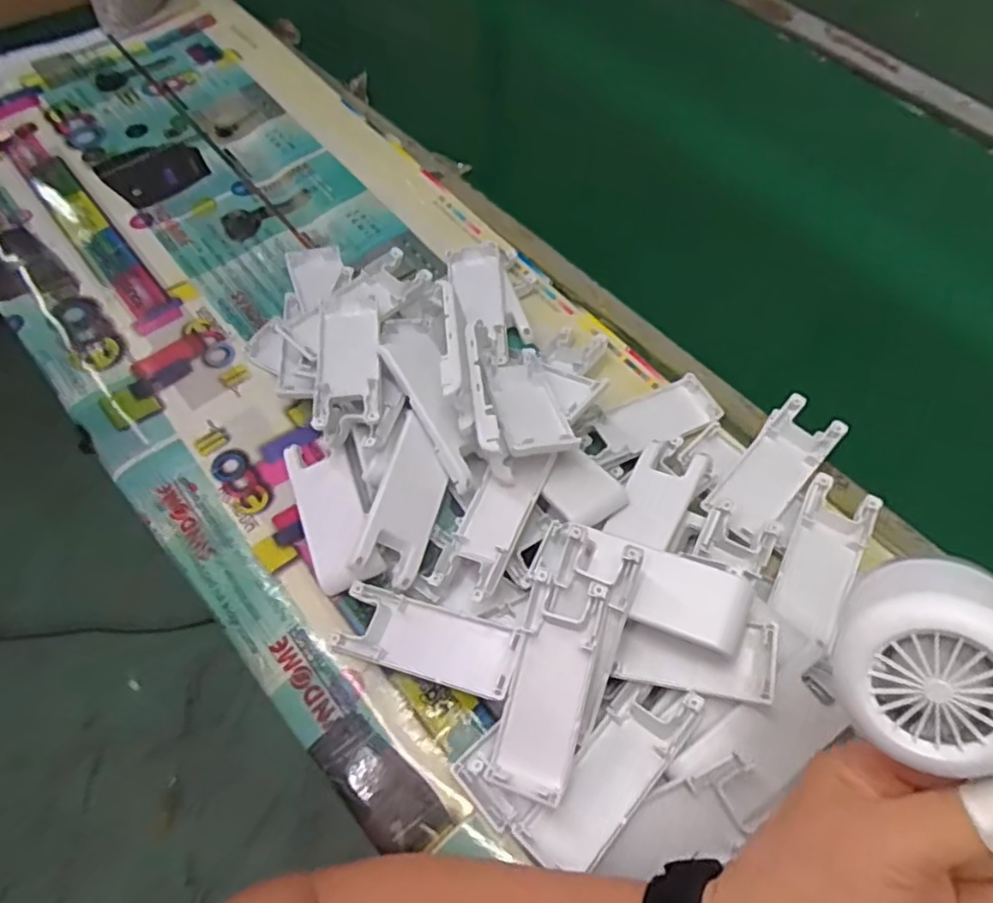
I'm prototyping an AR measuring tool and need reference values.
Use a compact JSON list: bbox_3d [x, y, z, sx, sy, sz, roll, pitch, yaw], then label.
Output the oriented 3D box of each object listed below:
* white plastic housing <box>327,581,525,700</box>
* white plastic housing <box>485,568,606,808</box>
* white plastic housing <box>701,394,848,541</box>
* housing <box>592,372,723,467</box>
[{"bbox_3d":[-0.037,0.101,0.372,0.104,0.016,0.041,11,60,20],"label":"white plastic housing"},{"bbox_3d":[0.027,0.115,0.341,0.037,0.019,0.103,15,81,6],"label":"white plastic housing"},{"bbox_3d":[0.172,0.009,0.423,0.040,0.012,0.102,40,68,18],"label":"white plastic housing"},{"bbox_3d":[0.102,-0.020,0.456,0.094,0.013,0.042,-23,64,-13],"label":"housing"}]

